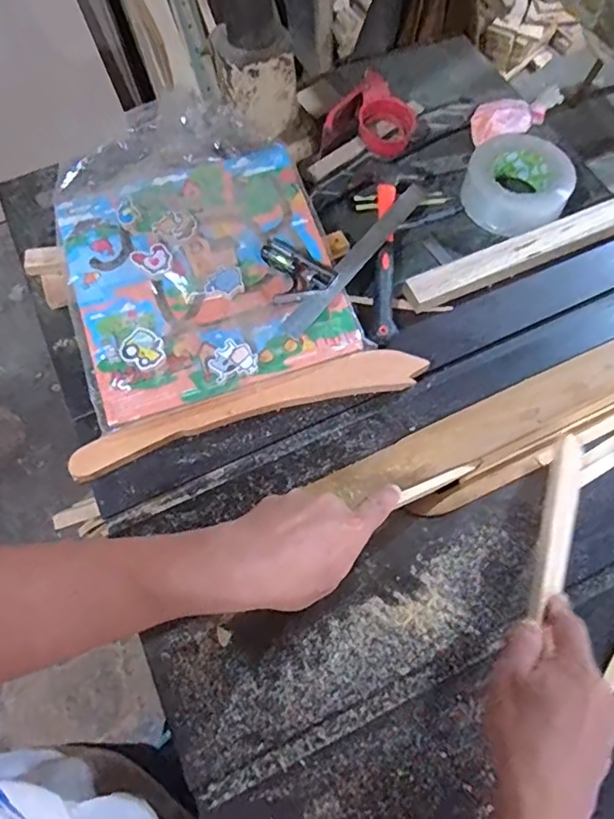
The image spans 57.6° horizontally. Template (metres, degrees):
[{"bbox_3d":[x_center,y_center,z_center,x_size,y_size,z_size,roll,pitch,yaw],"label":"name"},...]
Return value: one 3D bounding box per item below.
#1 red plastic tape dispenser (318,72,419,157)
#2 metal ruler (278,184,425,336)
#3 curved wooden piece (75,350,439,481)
[{"bbox_3d":[0.089,-0.382,0.759,0.093,0.065,0.109,33,71,16],"label":"red plastic tape dispenser"},{"bbox_3d":[0.065,-0.190,0.673,0.027,0.009,0.281,34,70,16],"label":"metal ruler"},{"bbox_3d":[-0.063,0.000,0.619,0.388,0.021,0.048,-16,65,-6],"label":"curved wooden piece"}]

